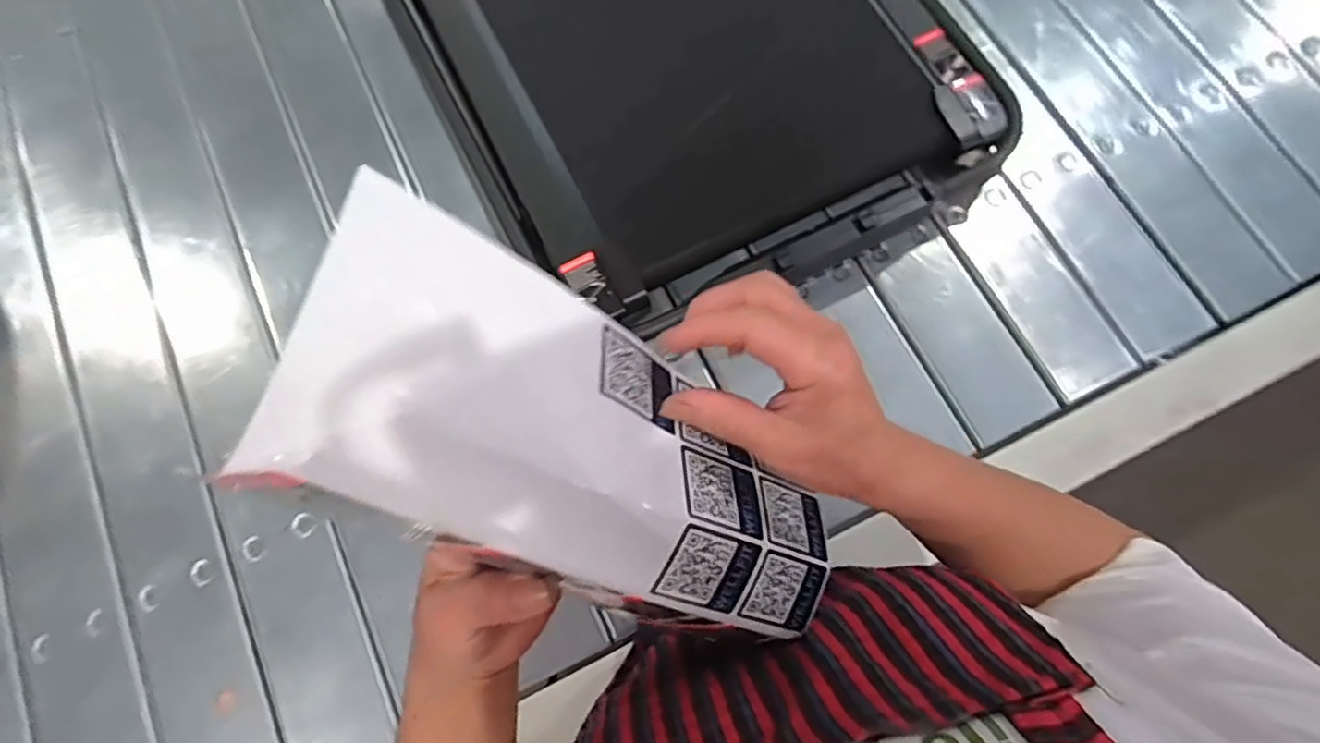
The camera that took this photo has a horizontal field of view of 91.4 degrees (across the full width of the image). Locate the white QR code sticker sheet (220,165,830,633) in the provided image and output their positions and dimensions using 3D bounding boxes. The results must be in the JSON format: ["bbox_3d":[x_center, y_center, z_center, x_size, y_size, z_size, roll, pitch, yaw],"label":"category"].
[{"bbox_3d":[-0.018,0.037,0.261,0.253,0.035,0.103,37,72,-33],"label":"white QR code sticker sheet"}]

